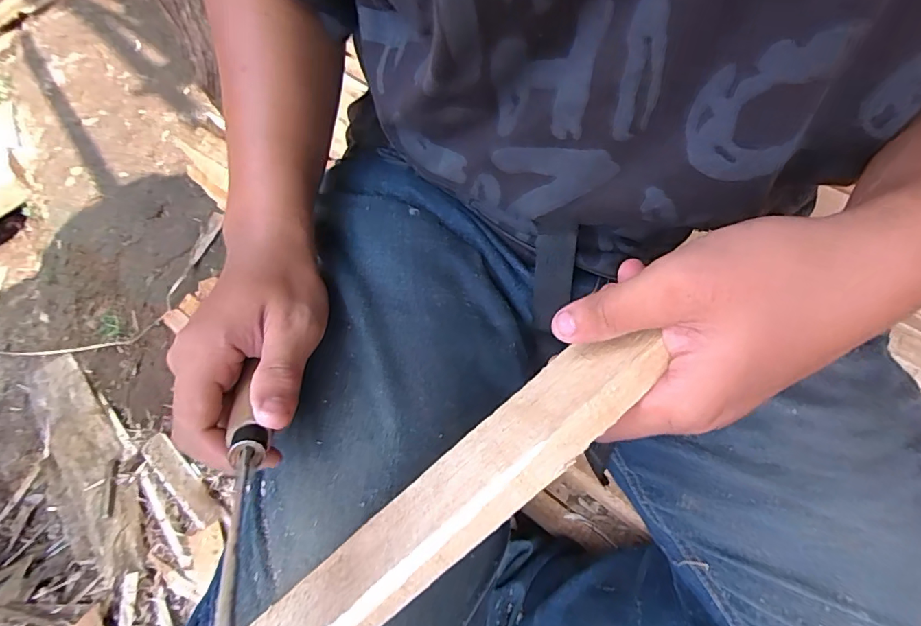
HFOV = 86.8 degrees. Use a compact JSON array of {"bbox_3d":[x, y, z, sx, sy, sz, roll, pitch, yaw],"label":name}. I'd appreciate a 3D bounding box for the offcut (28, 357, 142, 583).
[{"bbox_3d":[-0.753,0.288,0.965,0.139,0.027,0.518,-36,65,-16],"label":"offcut"}]

